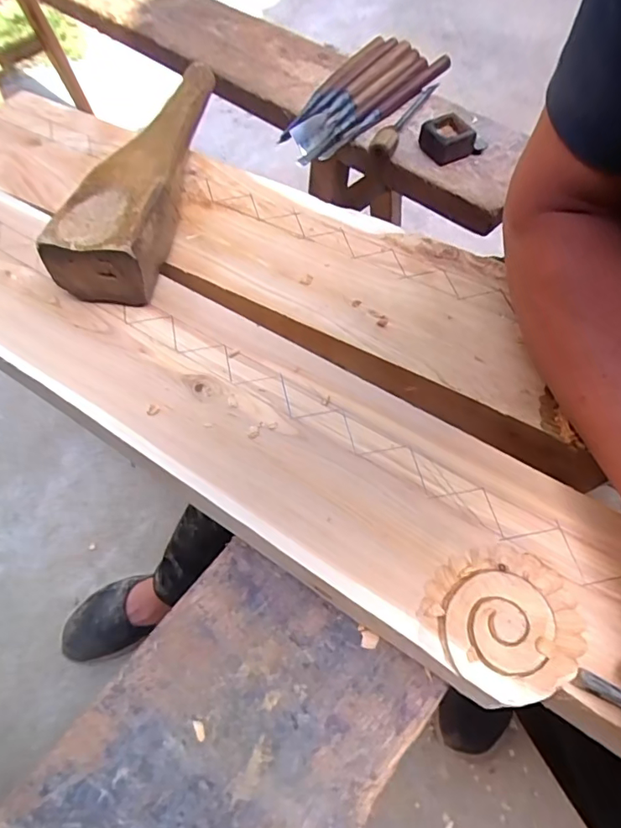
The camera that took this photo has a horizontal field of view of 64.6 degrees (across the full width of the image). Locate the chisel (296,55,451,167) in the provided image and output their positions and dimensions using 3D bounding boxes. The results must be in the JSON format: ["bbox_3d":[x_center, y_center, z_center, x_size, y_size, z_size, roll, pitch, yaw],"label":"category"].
[{"bbox_3d":[0.088,-0.382,0.610,0.021,0.016,0.284,40,69,19],"label":"chisel"}]

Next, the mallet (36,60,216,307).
[{"bbox_3d":[-0.124,-0.201,0.384,0.066,0.049,0.270,4,60,3],"label":"mallet"}]

